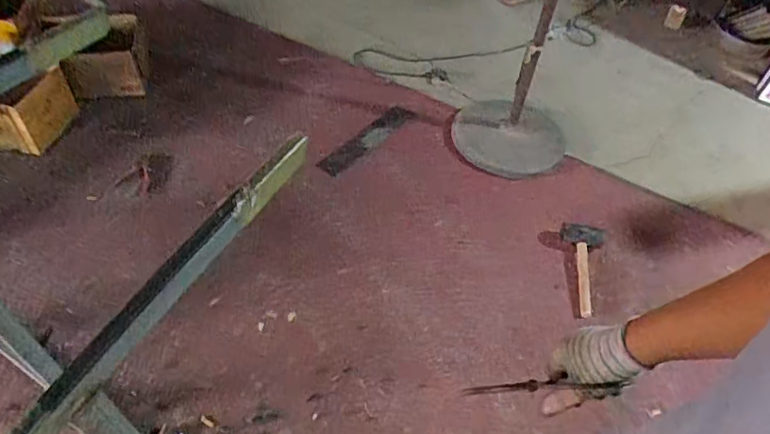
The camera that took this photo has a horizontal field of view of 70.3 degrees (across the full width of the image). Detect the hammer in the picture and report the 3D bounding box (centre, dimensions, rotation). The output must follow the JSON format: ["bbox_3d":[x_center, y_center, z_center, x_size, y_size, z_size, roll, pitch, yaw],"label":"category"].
[{"bbox_3d":[0.634,0.161,1.703,0.149,0.055,0.319,5,60,1],"label":"hammer"}]

